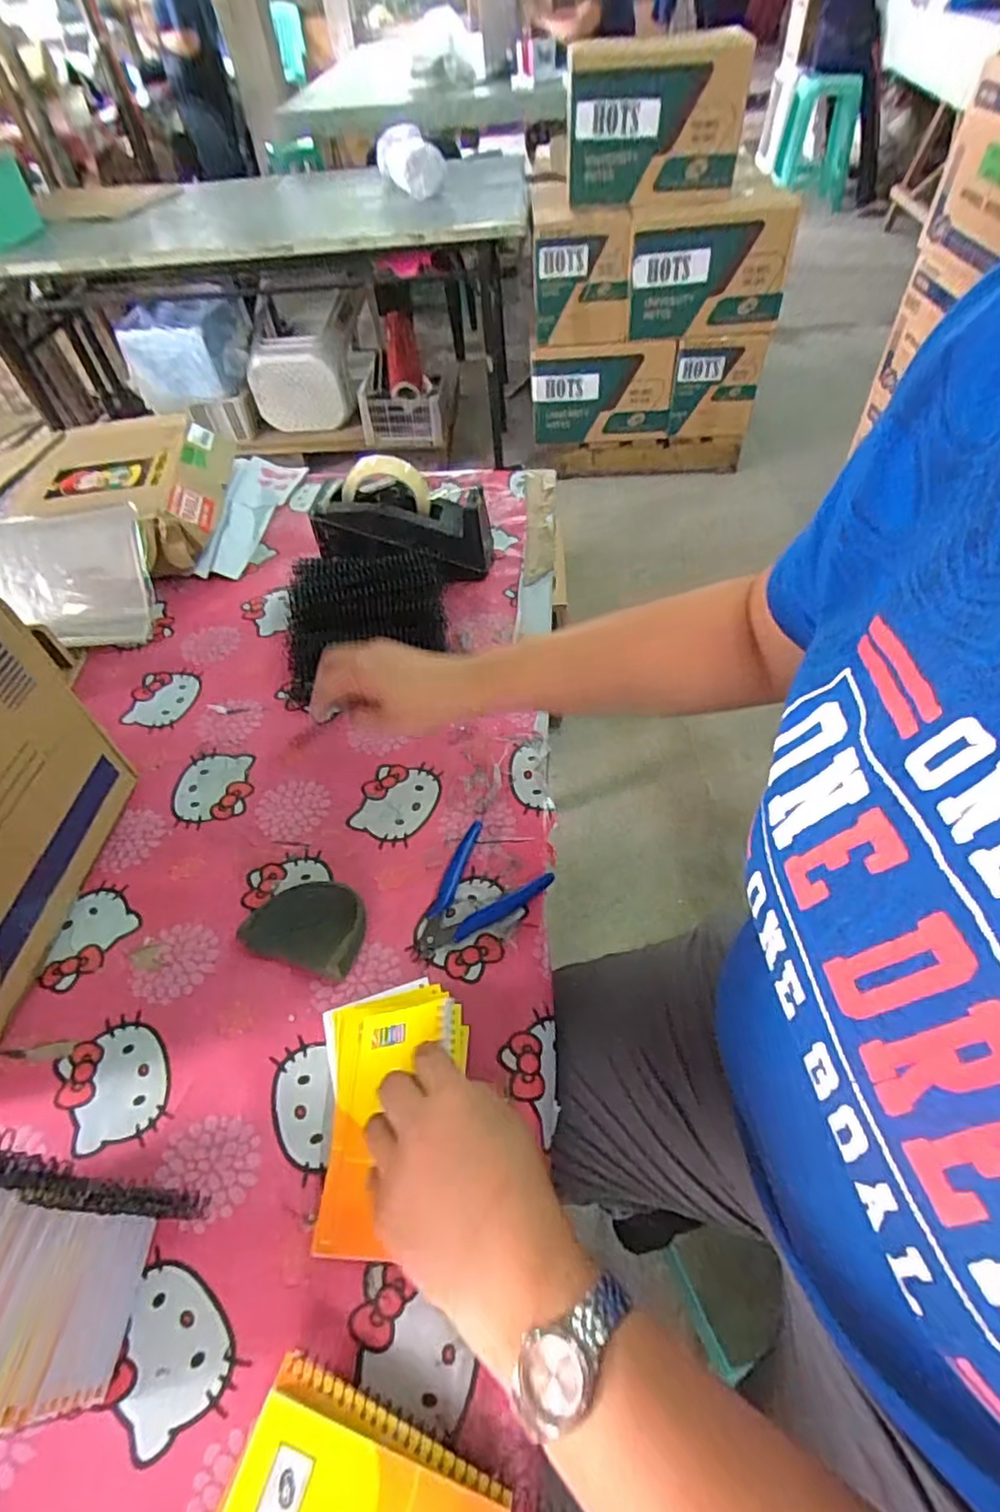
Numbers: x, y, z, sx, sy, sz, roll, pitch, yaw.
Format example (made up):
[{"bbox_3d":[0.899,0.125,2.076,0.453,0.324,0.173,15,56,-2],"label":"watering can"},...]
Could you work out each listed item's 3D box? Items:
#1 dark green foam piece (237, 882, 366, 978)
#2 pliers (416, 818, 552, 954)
[{"bbox_3d":[-0.150,0.134,0.510,0.090,0.027,0.065,12,54,13],"label":"dark green foam piece"},{"bbox_3d":[-0.028,0.109,0.530,0.116,0.014,0.081,-32,57,-20],"label":"pliers"}]

